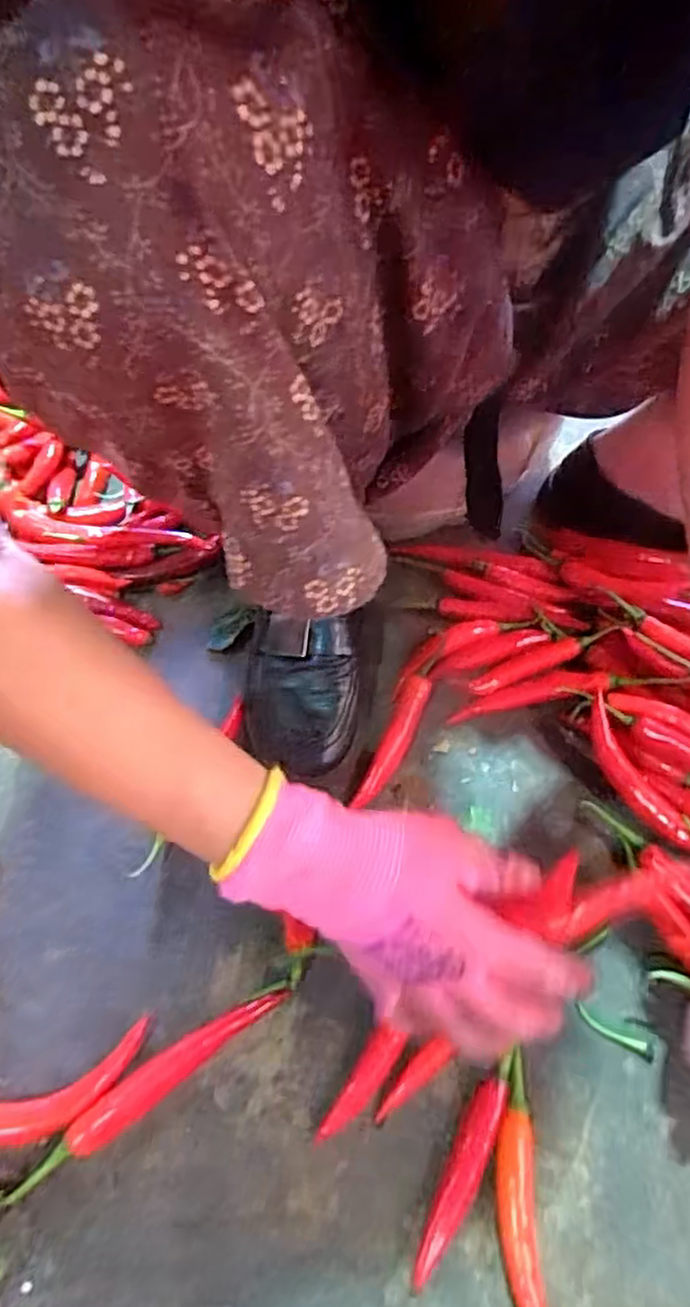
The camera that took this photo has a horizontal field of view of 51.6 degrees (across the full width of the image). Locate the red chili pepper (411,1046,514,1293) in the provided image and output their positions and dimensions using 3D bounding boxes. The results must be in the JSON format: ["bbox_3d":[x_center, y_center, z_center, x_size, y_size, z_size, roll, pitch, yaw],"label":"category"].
[{"bbox_3d":[0.065,0.279,0.387,0.020,0.013,0.110,23,60,15],"label":"red chili pepper"}]

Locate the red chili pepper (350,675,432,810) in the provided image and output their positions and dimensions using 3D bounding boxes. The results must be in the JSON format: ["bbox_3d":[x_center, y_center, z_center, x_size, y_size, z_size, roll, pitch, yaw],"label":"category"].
[{"bbox_3d":[0.037,0.064,0.526,0.021,0.015,0.107,21,60,13],"label":"red chili pepper"}]

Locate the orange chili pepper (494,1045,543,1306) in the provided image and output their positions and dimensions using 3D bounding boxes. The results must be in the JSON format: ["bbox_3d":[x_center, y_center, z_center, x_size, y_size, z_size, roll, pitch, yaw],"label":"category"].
[{"bbox_3d":[0.092,0.293,0.381,0.022,0.015,0.131,0,57,0],"label":"orange chili pepper"}]

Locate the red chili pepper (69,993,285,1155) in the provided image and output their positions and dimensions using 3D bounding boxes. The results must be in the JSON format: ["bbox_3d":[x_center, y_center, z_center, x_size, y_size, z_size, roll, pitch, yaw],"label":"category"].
[{"bbox_3d":[-0.097,0.236,0.414,0.133,0.012,0.021,-33,63,-19],"label":"red chili pepper"}]

